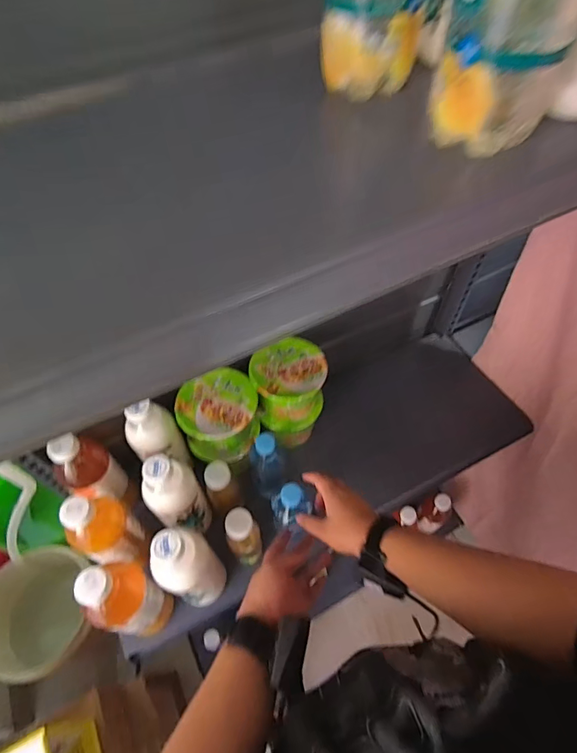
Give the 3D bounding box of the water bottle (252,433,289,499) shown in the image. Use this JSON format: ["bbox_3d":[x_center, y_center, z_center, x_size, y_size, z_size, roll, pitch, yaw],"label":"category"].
[{"bbox_3d":[-0.032,0.170,0.779,0.055,0.189,0.052,9,57,7],"label":"water bottle"}]

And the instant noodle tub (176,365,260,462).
[{"bbox_3d":[-0.121,0.071,0.750,0.132,0.105,0.125,0,57,0],"label":"instant noodle tub"}]

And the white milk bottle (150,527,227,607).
[{"bbox_3d":[-0.144,0.289,0.629,0.070,0.232,0.069,0,57,0],"label":"white milk bottle"}]

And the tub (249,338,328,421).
[{"bbox_3d":[0.001,0.010,0.779,0.134,0.095,0.124,0,57,0],"label":"tub"}]

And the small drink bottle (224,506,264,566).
[{"bbox_3d":[-0.071,0.270,0.700,0.050,0.159,0.056,-10,57,-6],"label":"small drink bottle"}]

